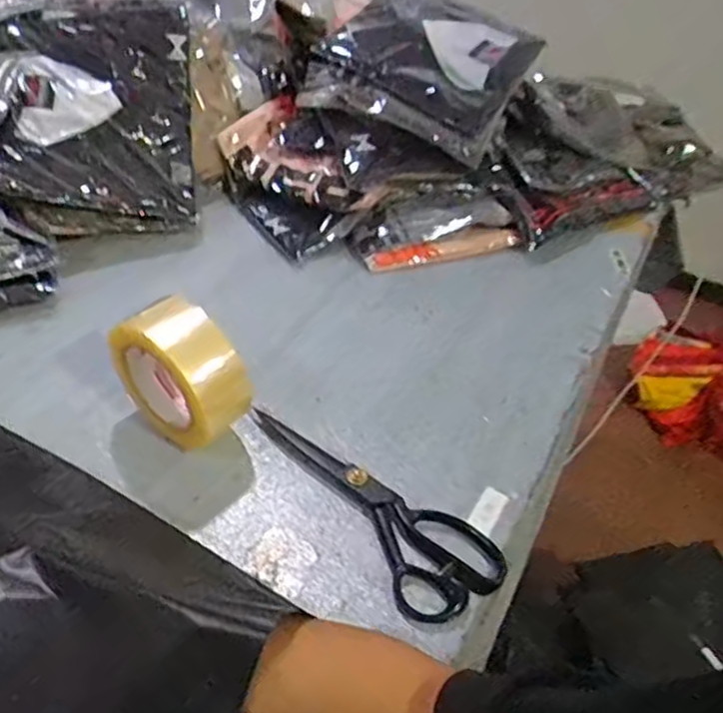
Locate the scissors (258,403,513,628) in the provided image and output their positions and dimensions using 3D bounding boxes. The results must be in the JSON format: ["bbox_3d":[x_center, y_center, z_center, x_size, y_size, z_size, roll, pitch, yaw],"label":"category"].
[{"bbox_3d":[0.011,0.108,0.581,0.083,0.012,0.233,-24,50,-28],"label":"scissors"}]

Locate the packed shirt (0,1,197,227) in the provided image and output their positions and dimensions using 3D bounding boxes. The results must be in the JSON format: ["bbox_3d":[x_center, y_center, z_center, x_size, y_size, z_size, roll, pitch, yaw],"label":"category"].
[{"bbox_3d":[-0.285,-0.277,0.787,0.205,0.052,0.275,4,78,-23],"label":"packed shirt"}]

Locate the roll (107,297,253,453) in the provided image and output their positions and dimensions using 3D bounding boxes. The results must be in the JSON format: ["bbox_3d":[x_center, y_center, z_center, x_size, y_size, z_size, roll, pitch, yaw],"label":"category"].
[{"bbox_3d":[-0.147,0.017,0.591,0.125,0.119,0.051,32,49,26],"label":"roll"}]

